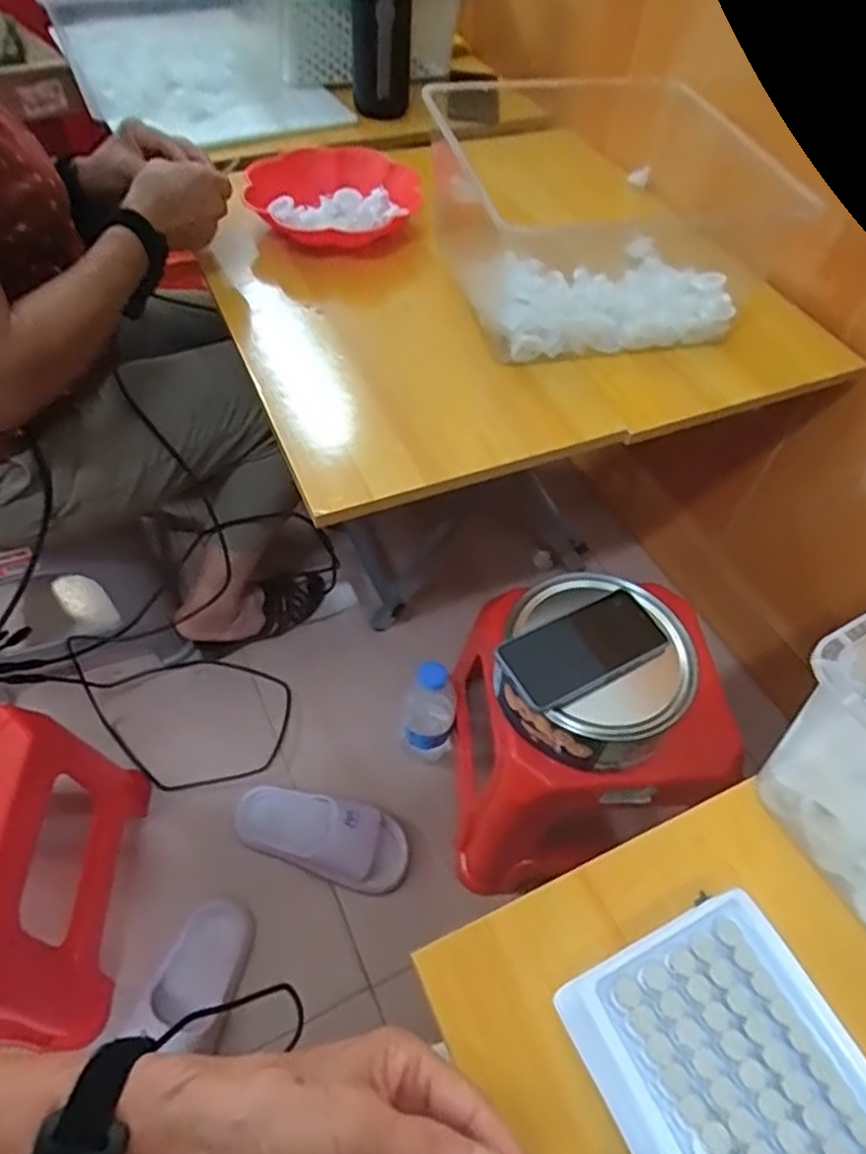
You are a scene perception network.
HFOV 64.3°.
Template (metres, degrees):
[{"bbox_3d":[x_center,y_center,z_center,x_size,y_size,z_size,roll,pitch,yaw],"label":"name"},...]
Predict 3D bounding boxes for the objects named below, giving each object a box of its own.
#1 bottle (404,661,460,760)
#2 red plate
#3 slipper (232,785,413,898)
[{"bbox_3d":[-0.004,0.172,0.900,0.067,0.205,0.075,5,53,0],"label":"bottle"},{"bbox_3d":[-0.120,-0.468,0.851,0.187,0.062,0.225,38,60,22],"label":"red plate"},{"bbox_3d":[-0.142,0.336,0.885,0.220,0.071,0.092,13,54,6],"label":"slipper"}]

